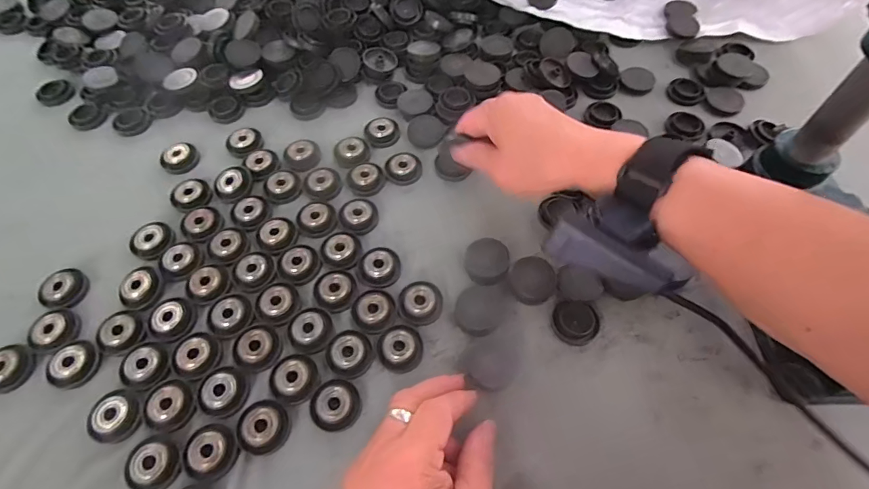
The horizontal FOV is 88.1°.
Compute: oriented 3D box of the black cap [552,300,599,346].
[{"bbox_3d":[0.099,0.055,0.315,0.031,0.009,0.029,-1,60,1],"label":"black cap"}]

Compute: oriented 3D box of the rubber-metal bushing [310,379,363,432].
[{"bbox_3d":[-0.064,0.103,0.288,0.032,0.009,0.030,0,60,1],"label":"rubber-metal bushing"}]

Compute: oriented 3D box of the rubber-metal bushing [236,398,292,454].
[{"bbox_3d":[-0.108,0.114,0.284,0.029,0.008,0.032,-15,61,-7],"label":"rubber-metal bushing"}]

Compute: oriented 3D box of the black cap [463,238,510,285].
[{"bbox_3d":[0.039,0.014,0.341,0.033,0.016,0.033,-1,60,1],"label":"black cap"}]

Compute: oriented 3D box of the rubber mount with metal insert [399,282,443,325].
[{"bbox_3d":[-0.010,0.042,0.325,0.032,0.009,0.030,-1,60,1],"label":"rubber mount with metal insert"}]

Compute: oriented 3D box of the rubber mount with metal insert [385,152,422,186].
[{"bbox_3d":[-0.027,-0.066,0.391,0.031,0.009,0.030,-1,60,1],"label":"rubber mount with metal insert"}]

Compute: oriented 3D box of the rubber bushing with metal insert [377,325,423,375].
[{"bbox_3d":[-0.023,0.071,0.307,0.030,0.007,0.030,-1,60,1],"label":"rubber bushing with metal insert"}]

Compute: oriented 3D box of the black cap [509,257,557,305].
[{"bbox_3d":[0.071,0.026,0.328,0.030,0.010,0.033,-1,60,1],"label":"black cap"}]

